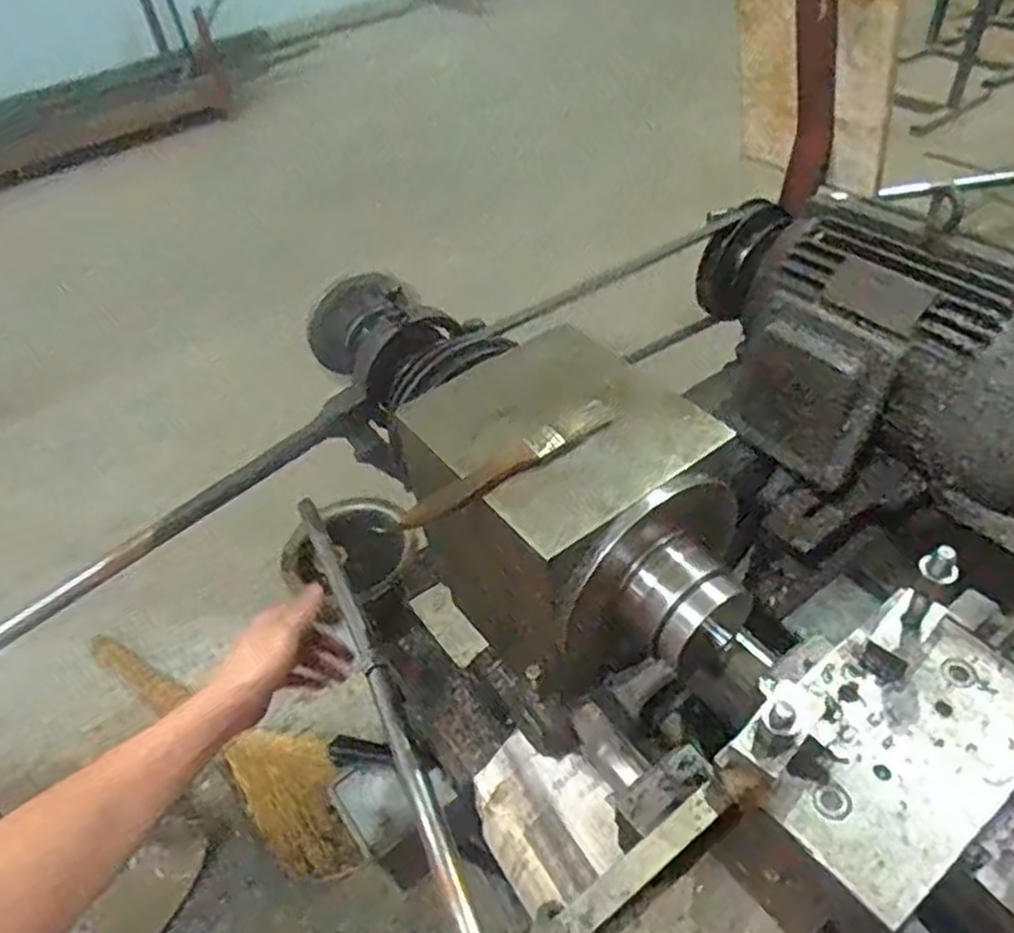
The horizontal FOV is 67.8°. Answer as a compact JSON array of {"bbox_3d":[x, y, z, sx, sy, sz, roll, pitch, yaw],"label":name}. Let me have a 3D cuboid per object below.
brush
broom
[{"bbox_3d":[0.004,-0.001,0.465,0.149,0.012,0.025,-29,49,-21],"label":"brush"},{"bbox_3d":[-0.533,0.507,1.452,0.748,0.058,0.174,28,54,30],"label":"broom"}]

